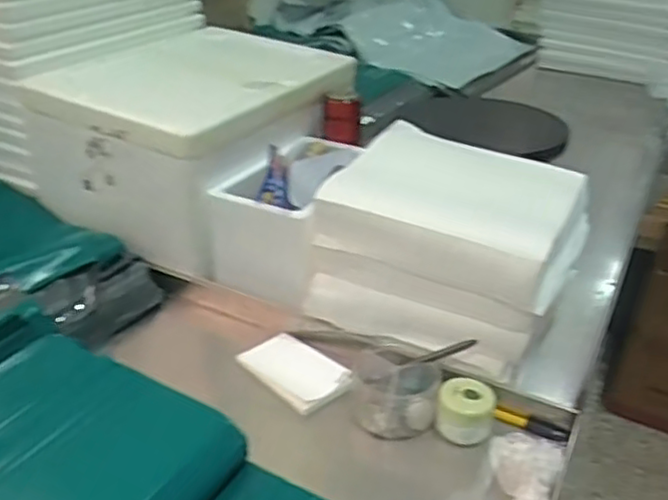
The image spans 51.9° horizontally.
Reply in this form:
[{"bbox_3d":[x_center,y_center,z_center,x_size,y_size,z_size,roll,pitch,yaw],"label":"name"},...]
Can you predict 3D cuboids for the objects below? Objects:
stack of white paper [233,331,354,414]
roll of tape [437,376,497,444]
[{"bbox_3d":[-0.046,0.143,0.823,0.129,0.019,0.076,27,38,36],"label":"stack of white paper"},{"bbox_3d":[0.144,0.174,0.754,0.059,0.050,0.064,2,30,-1],"label":"roll of tape"}]

